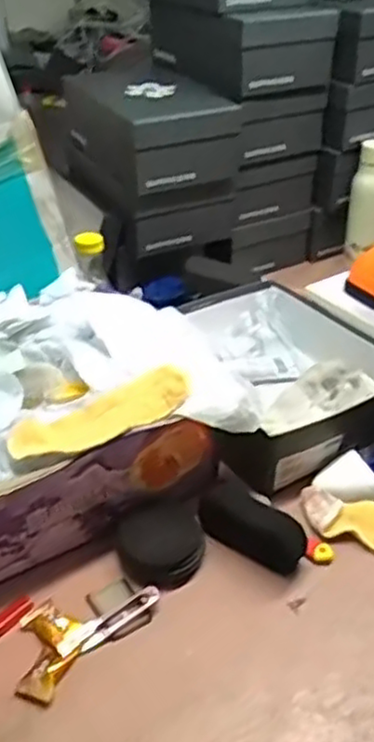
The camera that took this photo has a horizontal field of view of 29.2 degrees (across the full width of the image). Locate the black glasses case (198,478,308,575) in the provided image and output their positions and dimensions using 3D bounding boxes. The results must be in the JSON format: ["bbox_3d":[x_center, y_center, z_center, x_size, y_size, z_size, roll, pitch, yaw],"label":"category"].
[{"bbox_3d":[0.070,0.171,0.784,0.121,0.071,0.038,22,41,28],"label":"black glasses case"}]

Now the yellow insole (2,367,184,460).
[{"bbox_3d":[-0.089,0.042,0.752,0.194,0.030,0.059,-18,40,-25],"label":"yellow insole"}]

